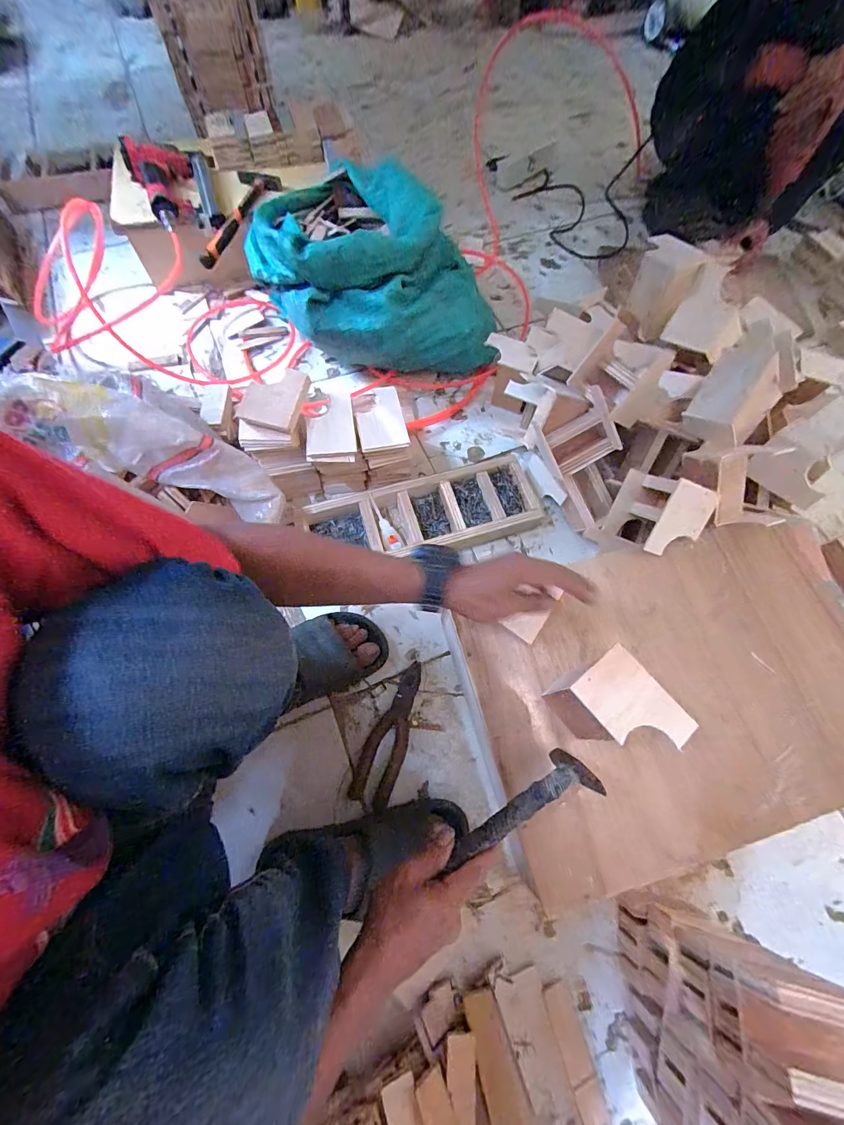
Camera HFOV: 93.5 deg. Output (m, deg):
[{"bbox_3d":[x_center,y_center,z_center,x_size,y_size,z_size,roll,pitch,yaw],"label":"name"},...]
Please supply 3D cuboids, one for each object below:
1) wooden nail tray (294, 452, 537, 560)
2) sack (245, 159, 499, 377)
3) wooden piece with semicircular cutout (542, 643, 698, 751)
[{"bbox_3d":[0.002,-0.073,0.688,0.401,0.047,0.144,-16,67,-8],"label":"wooden nail tray"},{"bbox_3d":[-0.091,-0.558,0.784,0.441,0.229,0.337,-6,68,-5],"label":"sack"},{"bbox_3d":[0.197,0.158,0.425,0.086,0.102,0.098,-29,71,-13],"label":"wooden piece with semicircular cutout"}]

